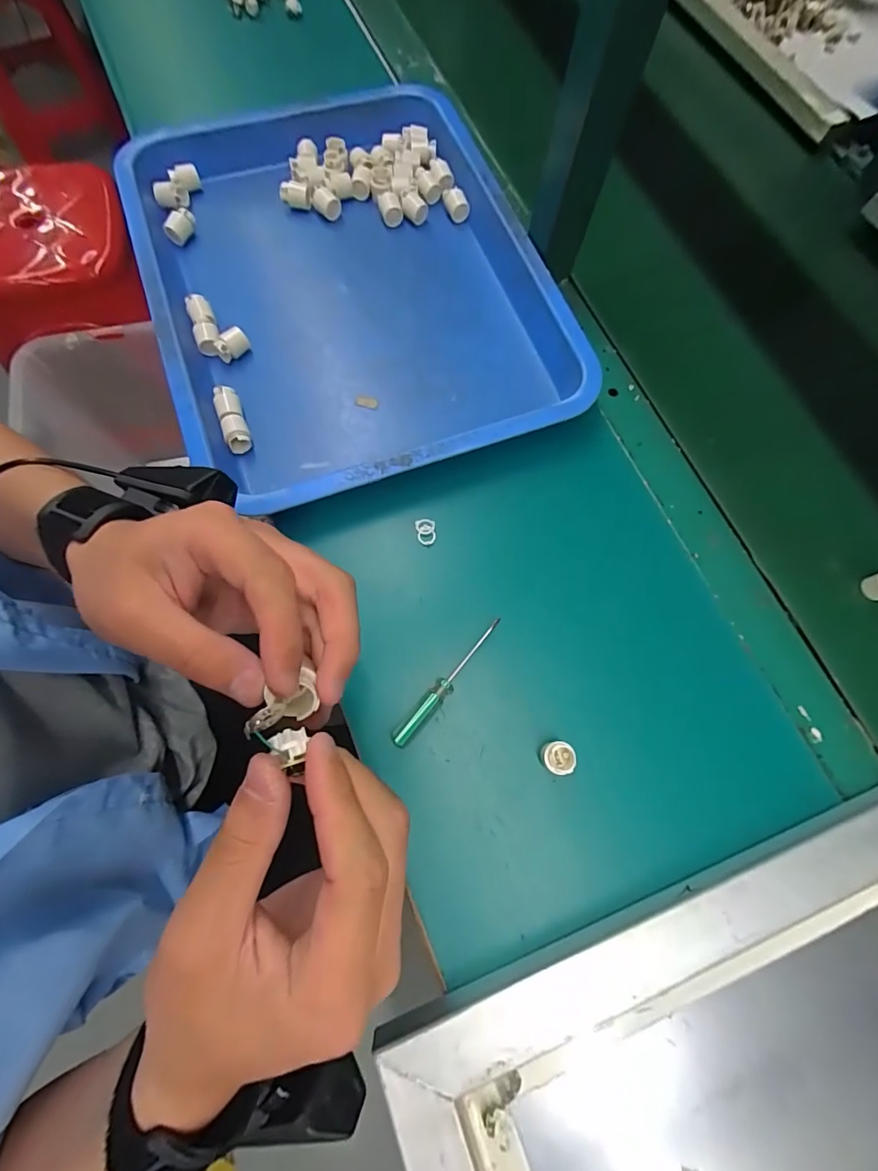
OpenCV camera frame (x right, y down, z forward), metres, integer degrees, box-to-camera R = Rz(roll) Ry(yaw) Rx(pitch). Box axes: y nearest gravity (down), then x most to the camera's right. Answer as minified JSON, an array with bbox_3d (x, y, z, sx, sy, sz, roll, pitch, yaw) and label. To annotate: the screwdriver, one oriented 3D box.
[{"bbox_3d":[0.008,0.071,0.347,0.013,0.010,0.116,40,76,9],"label":"screwdriver"}]

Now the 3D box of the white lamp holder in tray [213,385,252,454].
[{"bbox_3d":[-0.174,-0.139,0.397,0.020,0.020,0.060,-20,75,-8],"label":"white lamp holder in tray"}]

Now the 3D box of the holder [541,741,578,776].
[{"bbox_3d":[0.084,0.122,0.332,0.023,0.026,0.021,1,74,-2],"label":"holder"}]

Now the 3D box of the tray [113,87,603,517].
[{"bbox_3d":[-0.084,-0.288,0.435,0.338,0.041,0.429,-20,75,-8],"label":"tray"}]

